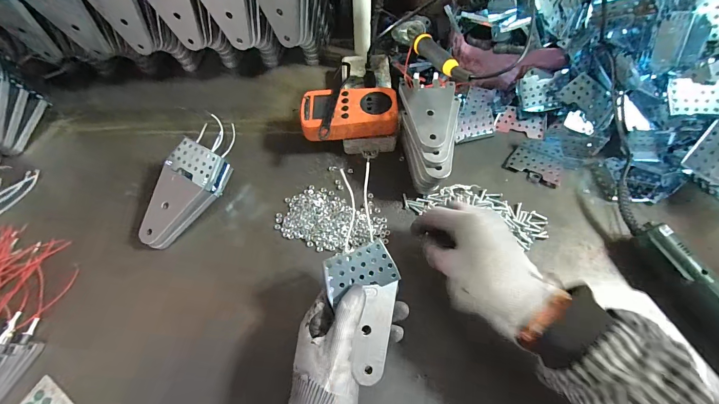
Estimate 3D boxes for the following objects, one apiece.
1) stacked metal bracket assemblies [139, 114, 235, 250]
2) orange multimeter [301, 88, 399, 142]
[{"bbox_3d":[-0.212,-0.026,0.418,0.066,0.065,0.185,23,78,14],"label":"stacked metal bracket assemblies"},{"bbox_3d":[-0.012,-0.114,0.429,0.124,0.030,0.078,-3,62,2],"label":"orange multimeter"}]

